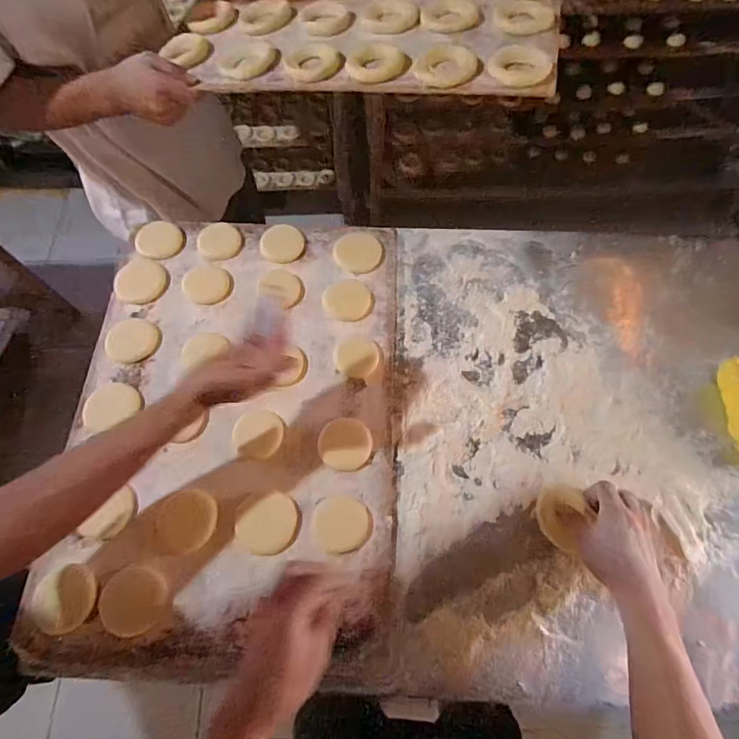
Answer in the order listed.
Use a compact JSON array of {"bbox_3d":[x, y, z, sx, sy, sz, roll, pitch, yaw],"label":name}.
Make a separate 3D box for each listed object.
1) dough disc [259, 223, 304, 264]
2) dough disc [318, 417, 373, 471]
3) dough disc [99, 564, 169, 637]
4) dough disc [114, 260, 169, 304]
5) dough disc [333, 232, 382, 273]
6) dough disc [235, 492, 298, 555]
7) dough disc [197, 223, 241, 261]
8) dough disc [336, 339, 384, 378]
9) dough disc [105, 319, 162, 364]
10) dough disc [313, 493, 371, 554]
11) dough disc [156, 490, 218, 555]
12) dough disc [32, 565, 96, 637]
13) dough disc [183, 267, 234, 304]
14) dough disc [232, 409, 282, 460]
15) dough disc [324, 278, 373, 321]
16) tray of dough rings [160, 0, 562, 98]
[{"bbox_3d":[-0.138,-0.200,0.712,0.068,0.006,0.073,-7,68,-2],"label":"dough disc"},{"bbox_3d":[-0.031,0.097,0.590,0.067,0.005,0.067,0,68,0],"label":"dough disc"},{"bbox_3d":[-0.271,0.264,0.513,0.072,0.004,0.069,0,68,0],"label":"dough disc"},{"bbox_3d":[-0.347,-0.134,0.679,0.078,0.005,0.075,0,68,0],"label":"dough disc"},{"bbox_3d":[-0.017,-0.185,0.705,0.072,0.005,0.073,0,68,0],"label":"dough disc"},{"bbox_3d":[-0.125,0.186,0.547,0.072,0.006,0.069,0,68,0],"label":"dough disc"},{"bbox_3d":[-0.237,-0.203,0.707,0.067,0.008,0.077,-20,69,-8],"label":"dough disc"},{"bbox_3d":[-0.013,-0.015,0.633,0.062,0.010,0.056,0,68,0],"label":"dough disc"},{"bbox_3d":[-0.335,-0.041,0.639,0.066,0.015,0.069,0,68,0],"label":"dough disc"},{"bbox_3d":[-0.033,0.188,0.547,0.069,0.009,0.064,0,68,0],"label":"dough disc"},{"bbox_3d":[-0.220,0.183,0.541,0.068,0.012,0.068,0,68,0],"label":"dough disc"},{"bbox_3d":[-0.346,0.261,0.510,0.067,0.012,0.065,0,68,0],"label":"dough disc"},{"bbox_3d":[-0.246,-0.129,0.681,0.071,0.007,0.063,22,69,9],"label":"dough disc"},{"bbox_3d":[-0.147,0.085,0.592,0.063,0.004,0.065,0,68,0],"label":"dough disc"},{"bbox_3d":[-0.033,-0.105,0.665,0.067,0.010,0.068,0,68,0],"label":"dough disc"},{"bbox_3d":[-0.003,-0.584,0.702,0.569,0.039,0.482,8,64,12],"label":"tray of dough rings"}]

